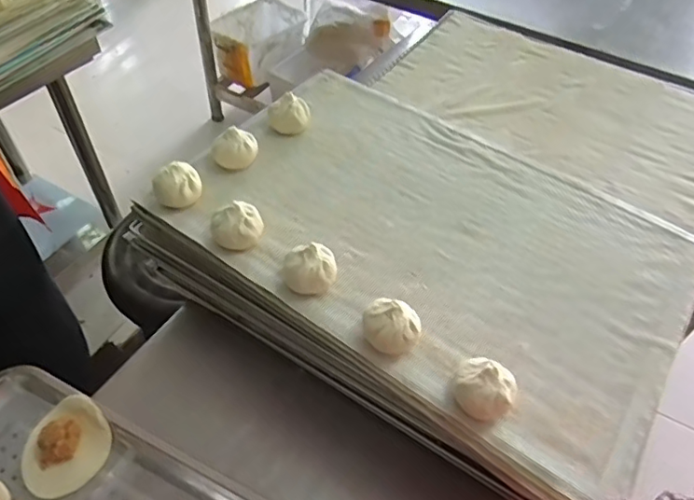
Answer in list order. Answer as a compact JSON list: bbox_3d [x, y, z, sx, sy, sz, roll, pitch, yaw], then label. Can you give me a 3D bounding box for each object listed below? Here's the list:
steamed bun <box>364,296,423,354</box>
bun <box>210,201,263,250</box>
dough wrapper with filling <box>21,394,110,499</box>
[{"bbox_3d":[0.043,0.072,0.524,0.056,0.043,0.051,9,50,3],"label":"steamed bun"},{"bbox_3d":[-0.121,-0.025,0.593,0.056,0.046,0.048,-11,51,-13],"label":"bun"},{"bbox_3d":[-0.308,0.212,0.585,0.091,0.031,0.091,2,50,-3],"label":"dough wrapper with filling"}]

